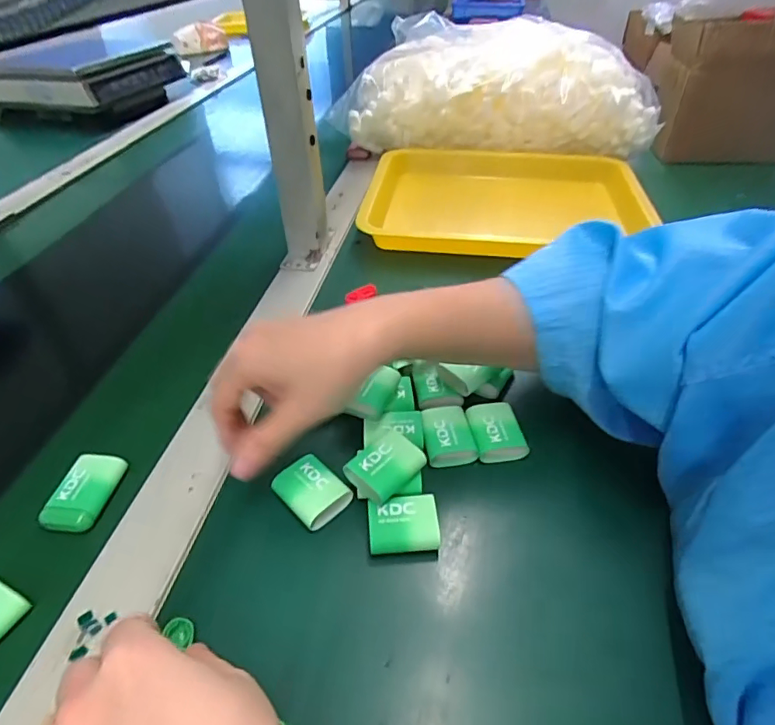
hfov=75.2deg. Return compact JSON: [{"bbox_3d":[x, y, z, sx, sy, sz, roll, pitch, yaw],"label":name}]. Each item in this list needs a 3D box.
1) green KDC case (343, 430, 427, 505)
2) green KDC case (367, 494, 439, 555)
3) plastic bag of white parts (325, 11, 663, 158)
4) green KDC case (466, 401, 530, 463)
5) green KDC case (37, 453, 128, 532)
[{"bbox_3d":[-0.002,0.067,0.321,0.047,0.020,0.032,-30,48,-29],"label":"green KDC case"},{"bbox_3d":[0.010,0.099,0.308,0.041,0.018,0.033,-2,40,-1],"label":"green KDC case"},{"bbox_3d":[0.155,-0.401,0.725,0.430,0.152,0.142,4,41,6],"label":"plastic bag of white parts"},{"bbox_3d":[0.078,0.050,0.363,0.034,0.021,0.040,-6,41,-5],"label":"green KDC case"},{"bbox_3d":[-0.201,0.085,0.333,0.034,0.012,0.052,4,41,6],"label":"green KDC case"}]

